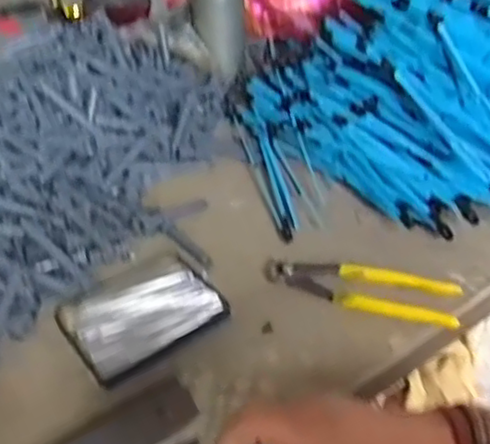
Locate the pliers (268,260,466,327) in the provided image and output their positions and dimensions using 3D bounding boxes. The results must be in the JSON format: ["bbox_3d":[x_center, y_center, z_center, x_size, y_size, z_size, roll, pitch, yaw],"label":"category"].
[{"bbox_3d":[0.101,0.061,0.588,0.172,0.026,0.050,11,41,12],"label":"pliers"}]

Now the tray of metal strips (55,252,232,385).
[{"bbox_3d":[-0.090,0.078,0.581,0.127,0.012,0.098,-25,47,-27],"label":"tray of metal strips"}]

